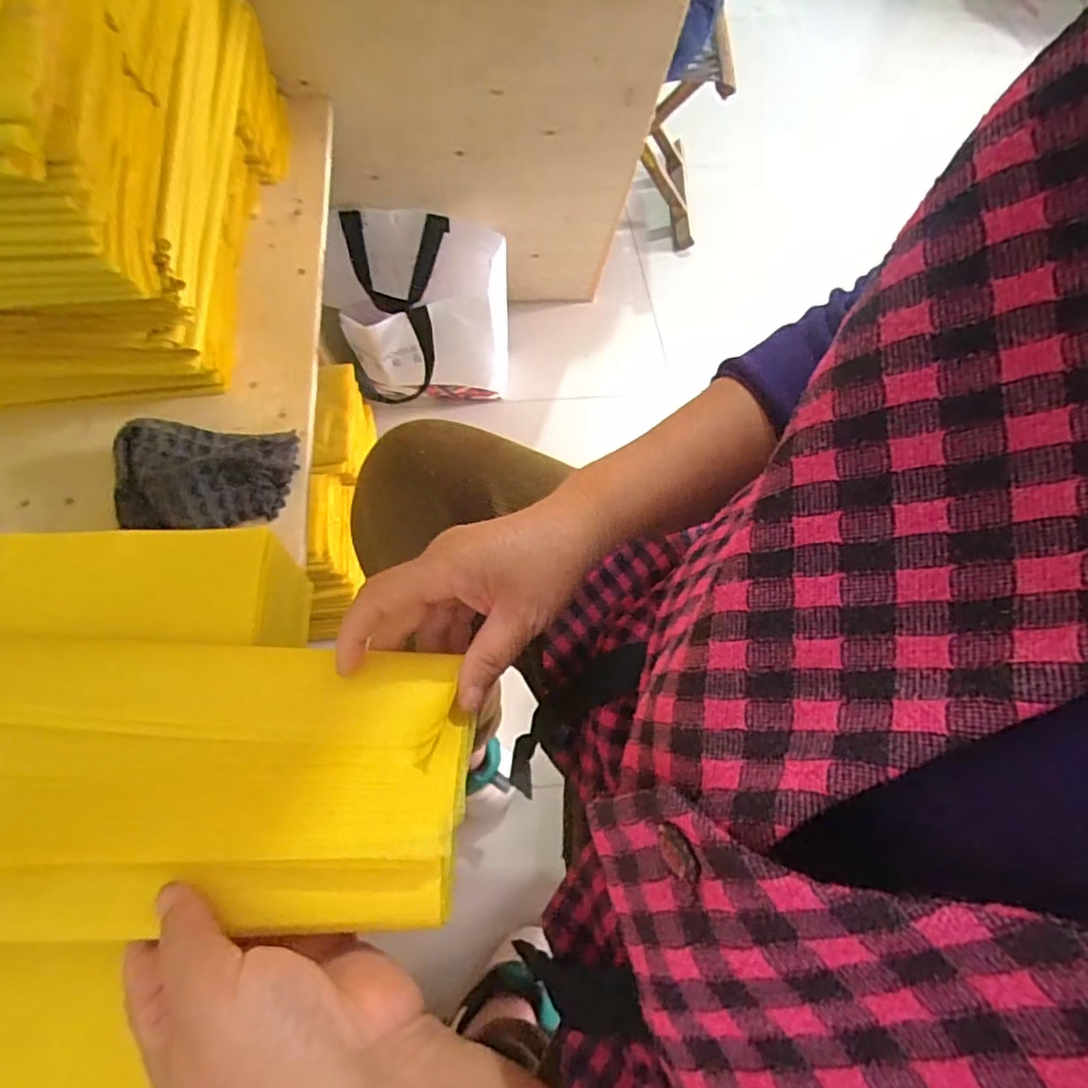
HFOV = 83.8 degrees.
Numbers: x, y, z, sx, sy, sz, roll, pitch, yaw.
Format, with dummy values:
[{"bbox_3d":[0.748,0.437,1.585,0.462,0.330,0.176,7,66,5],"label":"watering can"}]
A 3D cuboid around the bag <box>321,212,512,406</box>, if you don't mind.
[{"bbox_3d":[-0.186,-0.346,0.924,0.245,0.210,0.226,-14,65,-10],"label":"bag"}]

